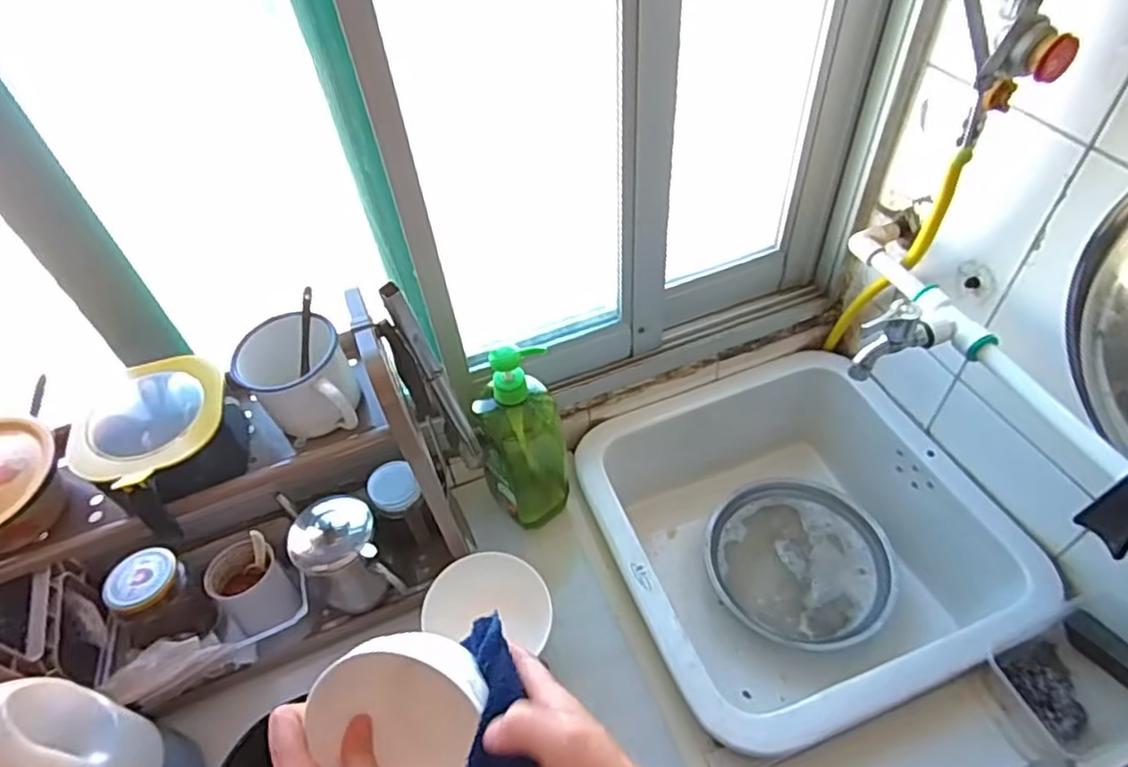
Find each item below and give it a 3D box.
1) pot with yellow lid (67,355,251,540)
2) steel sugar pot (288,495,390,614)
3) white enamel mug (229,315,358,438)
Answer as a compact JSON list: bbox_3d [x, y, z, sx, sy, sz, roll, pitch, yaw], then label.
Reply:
[{"bbox_3d":[-0.326,0.044,0.544,0.112,0.069,0.121,-2,49,2],"label":"pot with yellow lid"},{"bbox_3d":[-0.253,0.194,0.760,0.089,0.112,0.111,-25,52,-17],"label":"steel sugar pot"},{"bbox_3d":[-0.218,0.005,0.560,0.080,0.087,0.093,-29,53,-20],"label":"white enamel mug"}]

